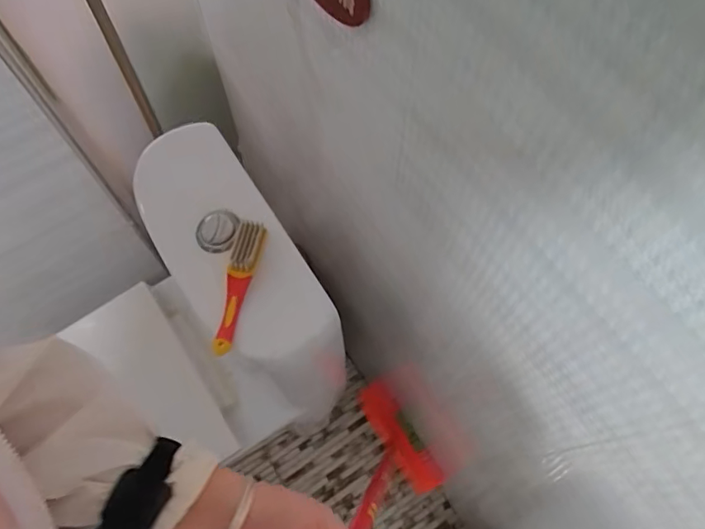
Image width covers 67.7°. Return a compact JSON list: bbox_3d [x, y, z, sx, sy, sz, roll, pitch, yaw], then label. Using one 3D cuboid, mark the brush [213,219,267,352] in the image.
[{"bbox_3d":[-0.134,0.023,0.608,0.031,0.032,0.154,11,67,4],"label":"brush"}]

